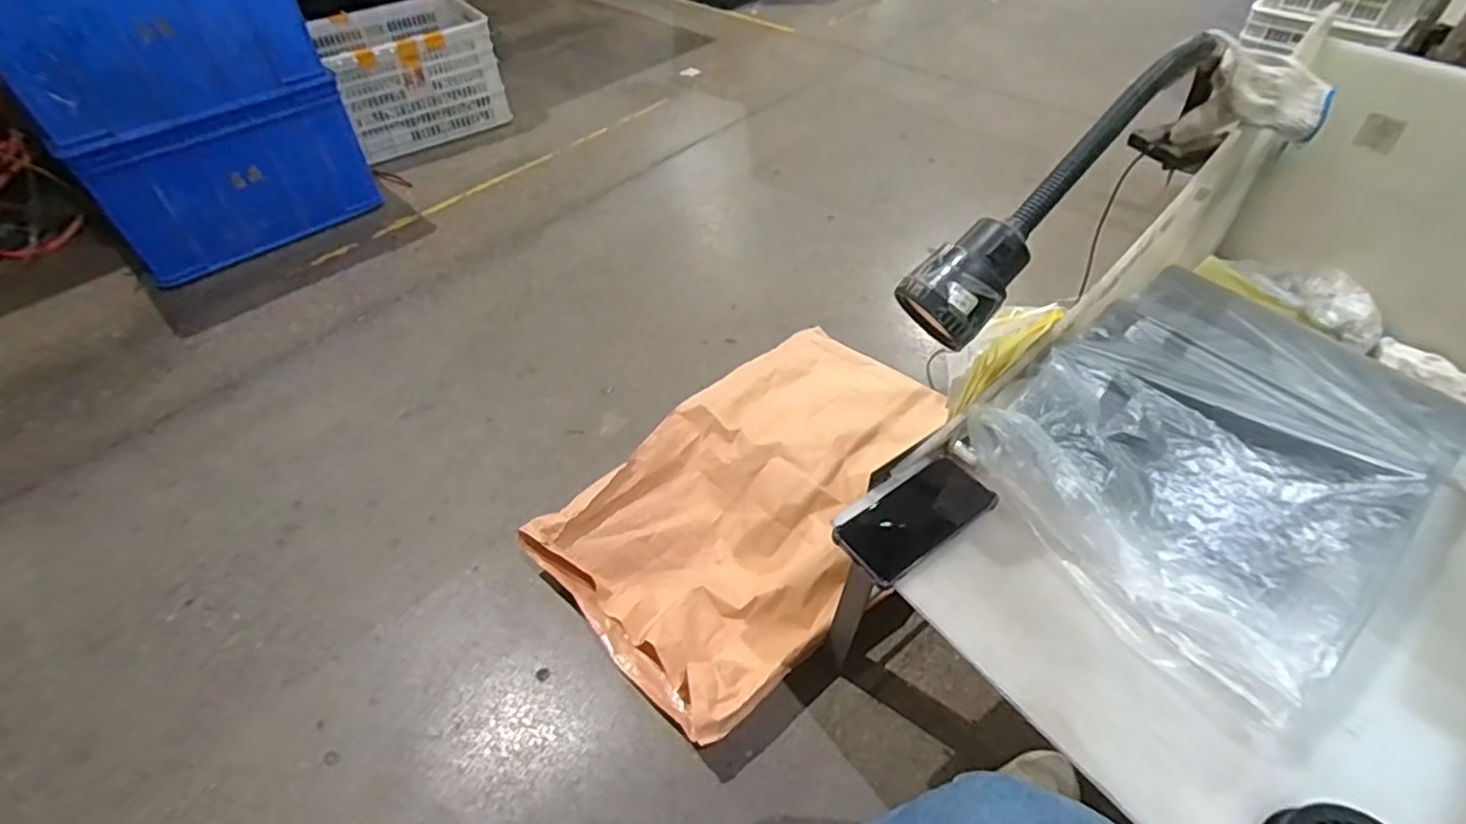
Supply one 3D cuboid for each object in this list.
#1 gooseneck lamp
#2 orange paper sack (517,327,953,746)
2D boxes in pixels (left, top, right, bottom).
[{"bbox_3d":[0.295,-0.202,0.589,0.409,0.152,0.076,-36,56,-27],"label":"gooseneck lamp"},{"bbox_3d":[0.039,0.135,1.105,0.419,0.103,0.669,30,55,26],"label":"orange paper sack"}]

